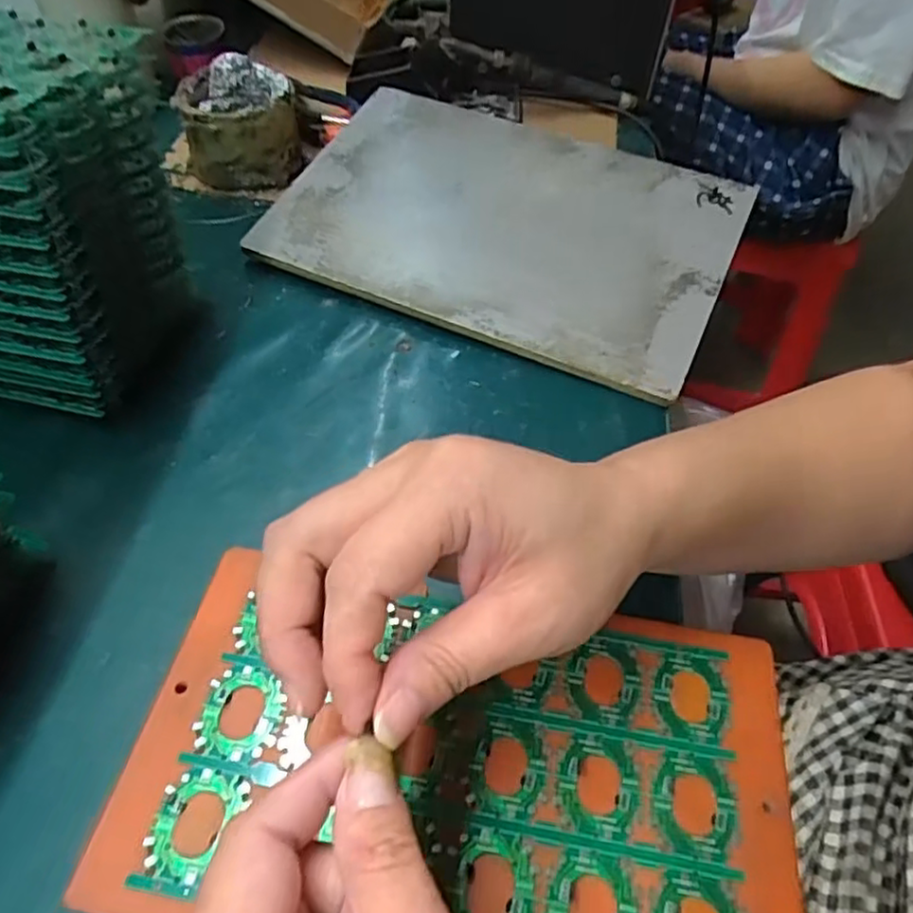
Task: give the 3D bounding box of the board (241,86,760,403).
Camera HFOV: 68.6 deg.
[{"bbox_3d":[0.031,-0.162,0.454,0.294,0.011,0.196,22,64,13],"label":"board"}]

